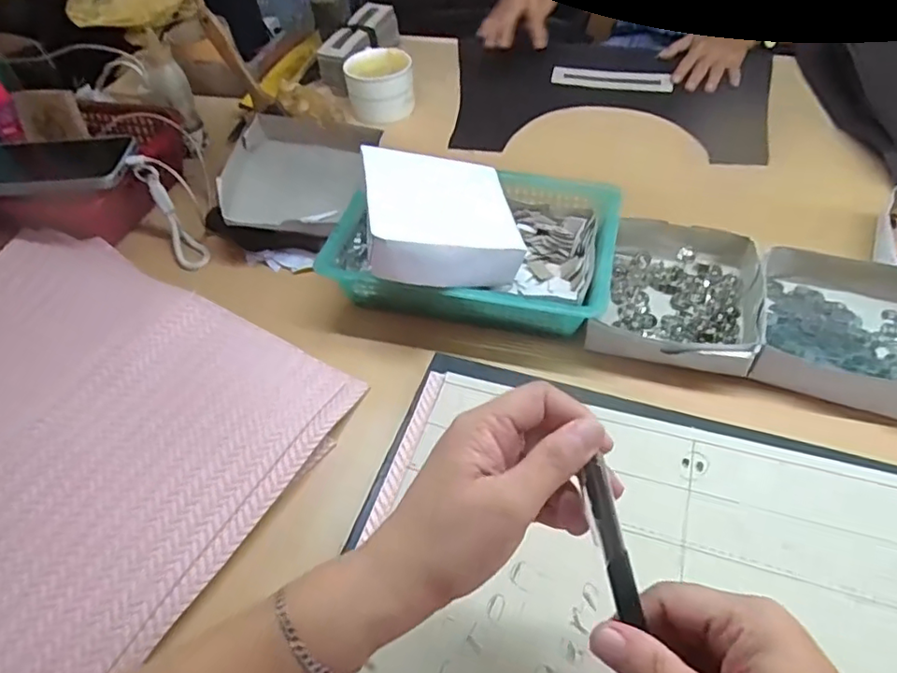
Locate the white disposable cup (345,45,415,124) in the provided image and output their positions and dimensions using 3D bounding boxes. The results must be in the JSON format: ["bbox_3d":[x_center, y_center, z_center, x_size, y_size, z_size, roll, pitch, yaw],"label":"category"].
[{"bbox_3d":[-0.090,-0.330,0.769,0.087,0.057,0.089,-2,49,3],"label":"white disposable cup"}]

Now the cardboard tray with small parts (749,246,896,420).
[{"bbox_3d":[0.331,-0.012,0.495,0.138,0.042,0.155,15,53,17],"label":"cardboard tray with small parts"}]

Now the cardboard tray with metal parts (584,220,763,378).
[{"bbox_3d":[0.202,-0.037,0.518,0.129,0.031,0.161,13,53,16],"label":"cardboard tray with metal parts"}]

